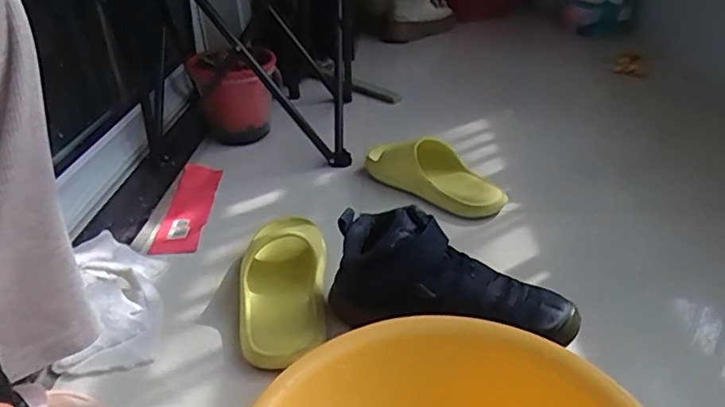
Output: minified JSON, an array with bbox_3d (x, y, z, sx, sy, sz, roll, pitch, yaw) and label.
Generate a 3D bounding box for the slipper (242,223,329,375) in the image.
[{"bbox_3d":[-0.092,0.102,0.688,0.108,0.067,0.219,-6,29,-7],"label":"slipper"}]

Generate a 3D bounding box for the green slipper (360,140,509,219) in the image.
[{"bbox_3d":[0.115,-0.054,0.933,0.256,0.067,0.099,24,38,38],"label":"green slipper"}]

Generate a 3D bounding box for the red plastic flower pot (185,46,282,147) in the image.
[{"bbox_3d":[-0.244,-0.207,1.143,0.170,0.170,0.142,-8,30,-9],"label":"red plastic flower pot"}]

